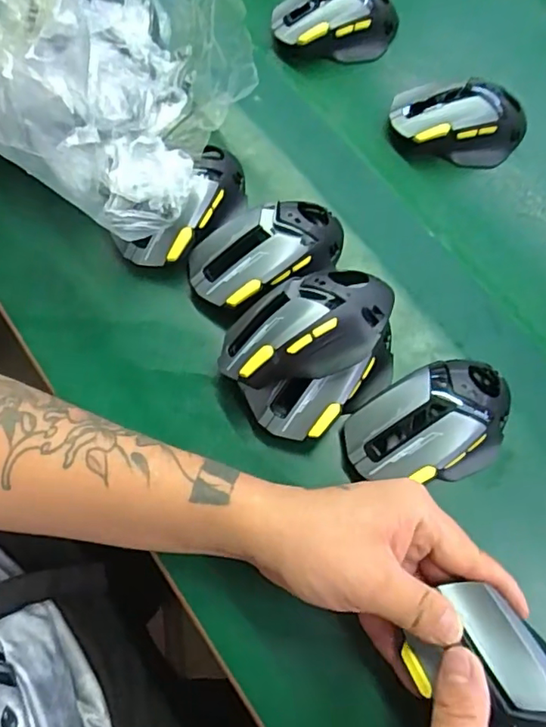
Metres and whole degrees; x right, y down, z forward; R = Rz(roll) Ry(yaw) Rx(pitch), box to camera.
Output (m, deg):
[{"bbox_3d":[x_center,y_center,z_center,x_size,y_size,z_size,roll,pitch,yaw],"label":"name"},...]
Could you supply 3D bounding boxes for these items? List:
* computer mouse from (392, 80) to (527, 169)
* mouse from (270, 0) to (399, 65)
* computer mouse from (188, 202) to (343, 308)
[{"bbox_3d":[0.154,-0.200,0.458,0.113,0.041,0.060,2,69,0],"label":"computer mouse"},{"bbox_3d":[0.057,-0.299,0.494,0.116,0.046,0.055,-5,69,-2],"label":"mouse"},{"bbox_3d":[-0.002,-0.079,0.409,0.119,0.041,0.065,-18,70,-7],"label":"computer mouse"}]

